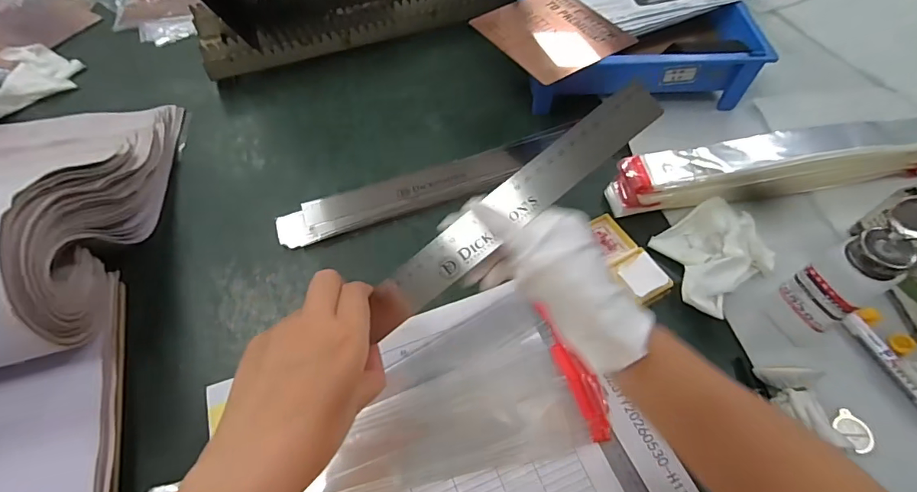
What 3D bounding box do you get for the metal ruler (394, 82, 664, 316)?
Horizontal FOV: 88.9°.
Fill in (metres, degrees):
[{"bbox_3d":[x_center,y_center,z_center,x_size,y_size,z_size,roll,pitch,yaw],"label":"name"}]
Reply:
[{"bbox_3d":[0.047,-0.035,0.326,0.217,0.007,0.031,-40,78,3],"label":"metal ruler"}]

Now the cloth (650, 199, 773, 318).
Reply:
[{"bbox_3d":[0.267,0.006,0.489,0.113,0.032,0.102,-25,60,-16],"label":"cloth"}]

